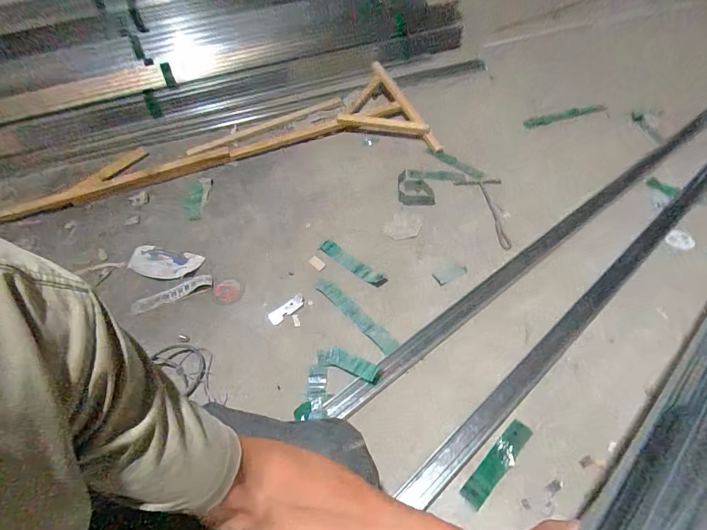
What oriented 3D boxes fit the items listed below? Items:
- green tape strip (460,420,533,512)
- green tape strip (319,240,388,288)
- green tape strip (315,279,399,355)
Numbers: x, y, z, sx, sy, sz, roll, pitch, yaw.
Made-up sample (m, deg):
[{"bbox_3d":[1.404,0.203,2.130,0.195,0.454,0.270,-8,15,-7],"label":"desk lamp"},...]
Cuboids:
[{"bbox_3d":[0.266,0.365,0.666,0.178,0.004,0.042,-36,62,-22],"label":"green tape strip"},{"bbox_3d":[-0.004,-0.004,0.976,0.219,0.016,0.041,32,62,26],"label":"green tape strip"},{"bbox_3d":[0.002,0.118,0.888,0.042,0.005,0.276,-37,56,-20],"label":"green tape strip"}]

